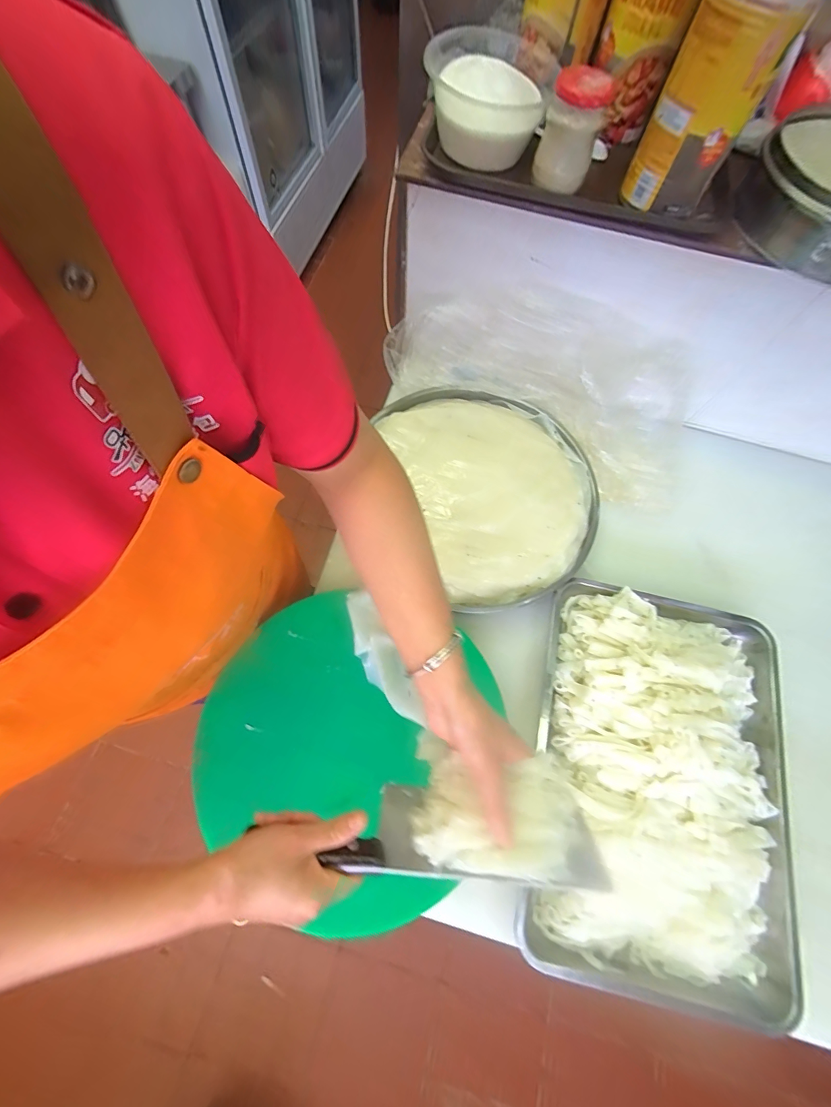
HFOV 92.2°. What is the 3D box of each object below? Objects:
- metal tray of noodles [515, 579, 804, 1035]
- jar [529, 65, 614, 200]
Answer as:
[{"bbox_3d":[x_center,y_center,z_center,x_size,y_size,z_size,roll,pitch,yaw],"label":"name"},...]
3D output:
[{"bbox_3d":[0.342,0.292,0.539,0.352,0.073,0.486,12,70,2],"label":"metal tray of noodles"},{"bbox_3d":[0.181,-0.492,0.467,0.064,0.088,0.081,11,69,1],"label":"jar"}]

